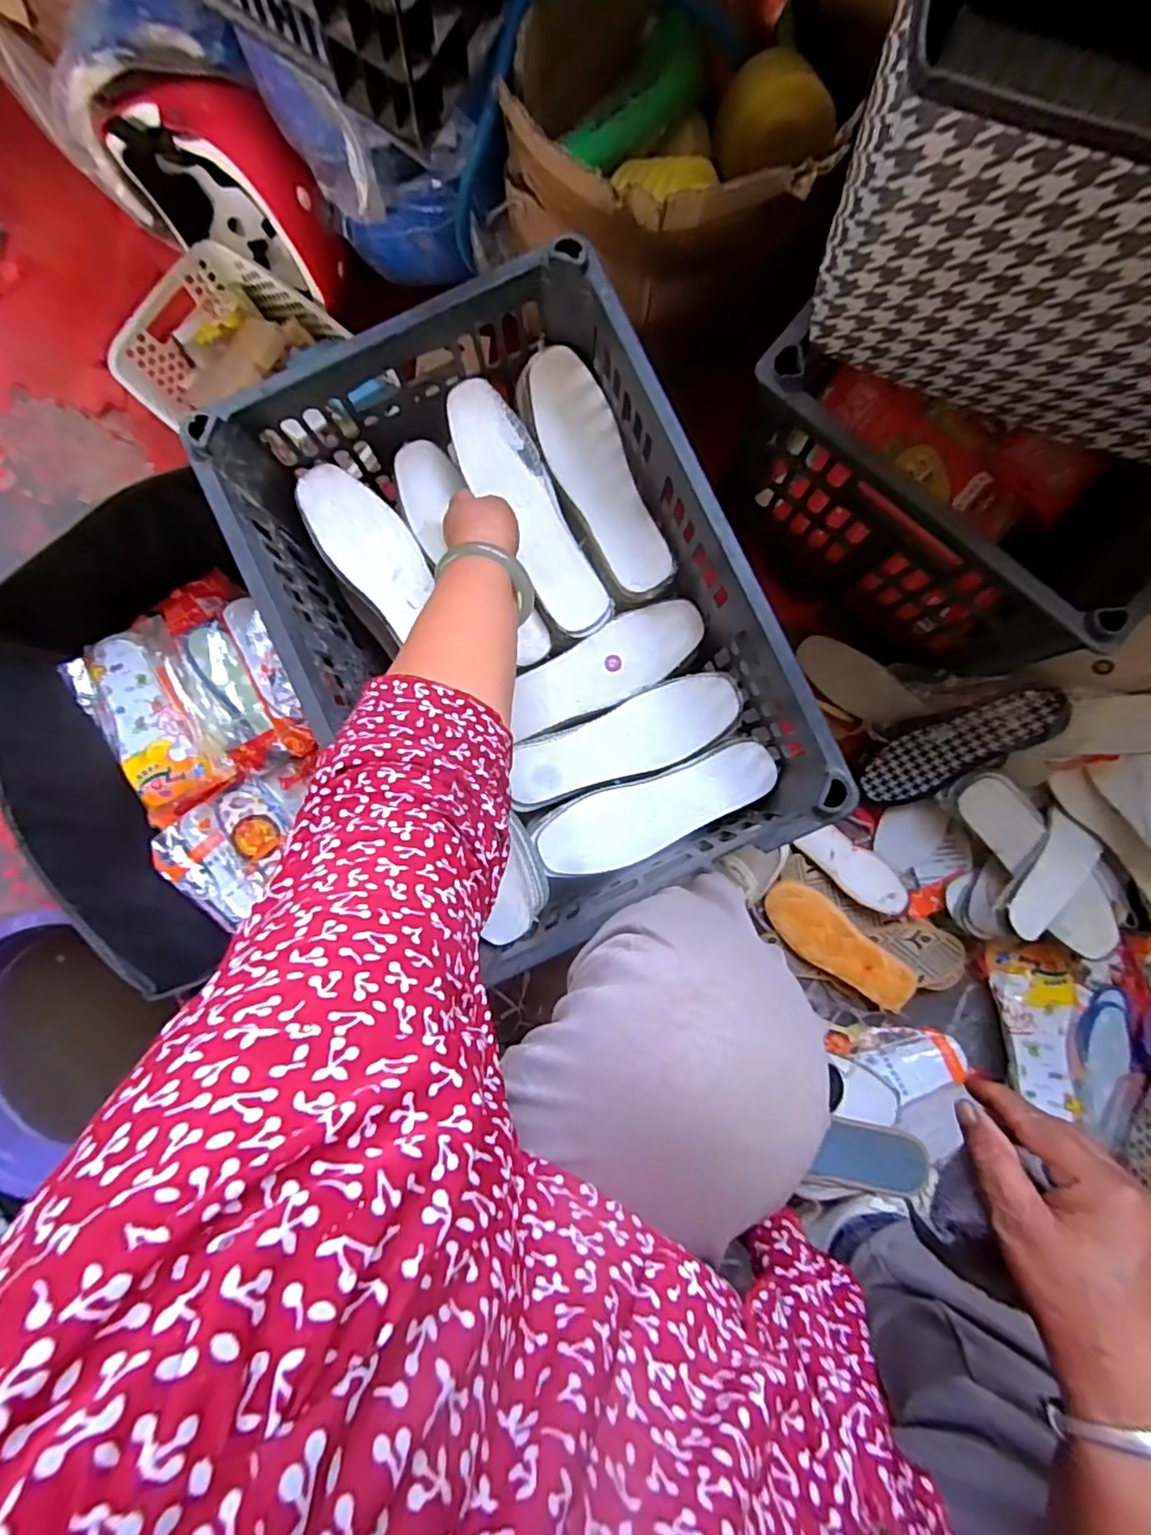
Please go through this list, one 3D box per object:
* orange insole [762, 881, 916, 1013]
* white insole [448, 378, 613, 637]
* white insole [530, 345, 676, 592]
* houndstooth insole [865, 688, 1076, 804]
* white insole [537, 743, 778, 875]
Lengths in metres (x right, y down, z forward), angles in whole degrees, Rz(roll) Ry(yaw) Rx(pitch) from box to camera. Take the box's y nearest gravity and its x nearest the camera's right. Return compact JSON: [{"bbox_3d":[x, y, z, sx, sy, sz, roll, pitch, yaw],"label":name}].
[{"bbox_3d":[0.295,0.201,0.684,0.180,0.025,0.063,40,93,2],"label":"orange insole"},{"bbox_3d":[-0.040,-0.232,0.546,0.068,0.013,0.235,-33,97,-20],"label":"white insole"},{"bbox_3d":[0.020,-0.260,0.540,0.065,0.026,0.215,-23,90,4],"label":"white insole"},{"bbox_3d":[0.393,-0.019,0.628,0.194,0.009,0.065,-36,88,42],"label":"houndstooth insole"},{"bbox_3d":[0.072,0.041,0.541,0.214,0.014,0.068,-20,89,3],"label":"white insole"}]

